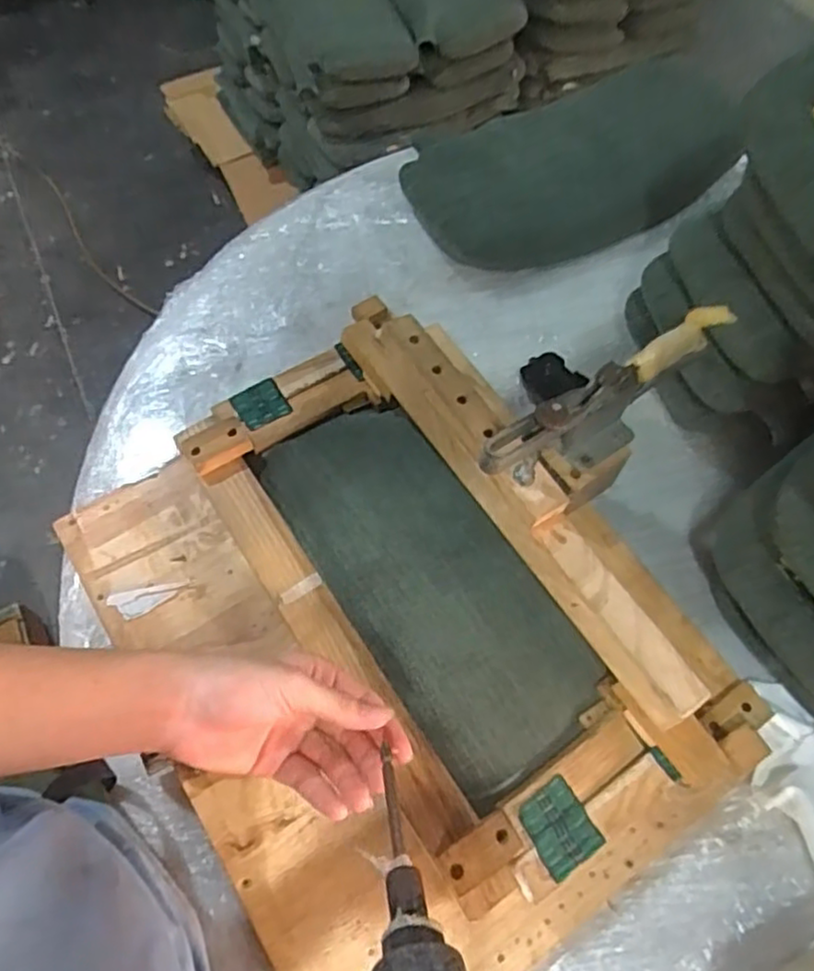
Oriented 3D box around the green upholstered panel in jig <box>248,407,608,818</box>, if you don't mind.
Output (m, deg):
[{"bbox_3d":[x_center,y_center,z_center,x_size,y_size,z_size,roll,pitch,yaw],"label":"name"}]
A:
[{"bbox_3d":[0.012,0.072,0.584,0.145,0.034,0.348,-31,67,-15],"label":"green upholstered panel in jig"}]

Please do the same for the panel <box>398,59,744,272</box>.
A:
[{"bbox_3d":[0.194,-0.375,0.799,0.378,0.043,0.207,-21,86,2],"label":"panel"}]

